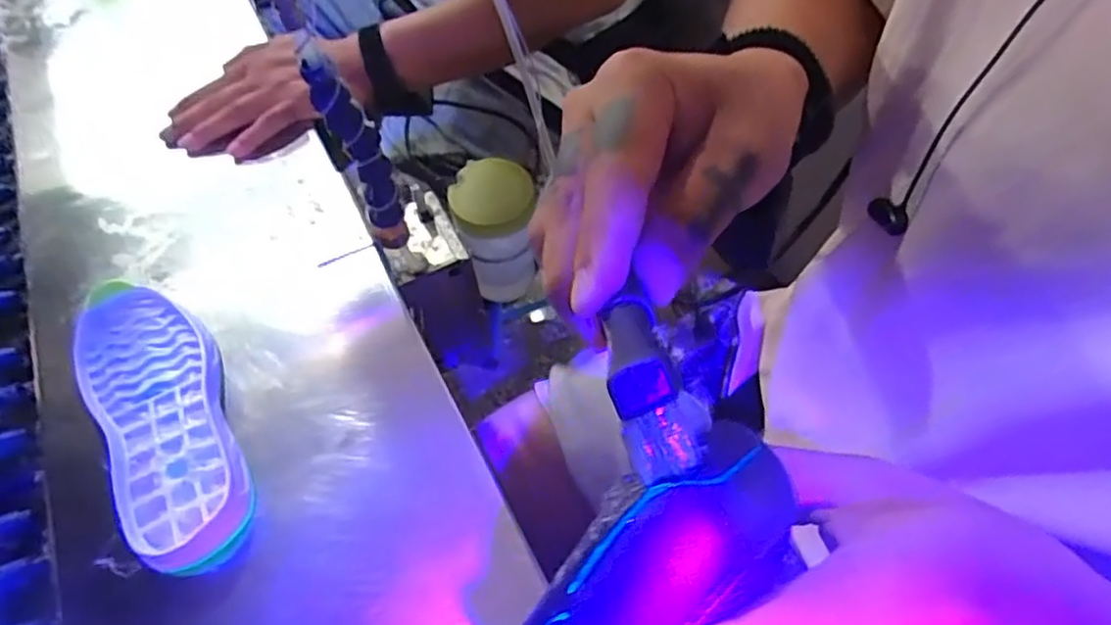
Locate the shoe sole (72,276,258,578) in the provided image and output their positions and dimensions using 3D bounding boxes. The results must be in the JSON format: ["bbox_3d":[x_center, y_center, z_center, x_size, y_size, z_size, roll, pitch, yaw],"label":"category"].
[{"bbox_3d":[-0.248,0.061,0.417,0.079,0.021,0.209,-30,60,-19],"label":"shoe sole"}]

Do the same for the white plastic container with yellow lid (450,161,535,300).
[{"bbox_3d":[-0.054,-0.068,0.615,0.068,0.134,0.064,-4,55,-2],"label":"white plastic container with yellow lid"}]

